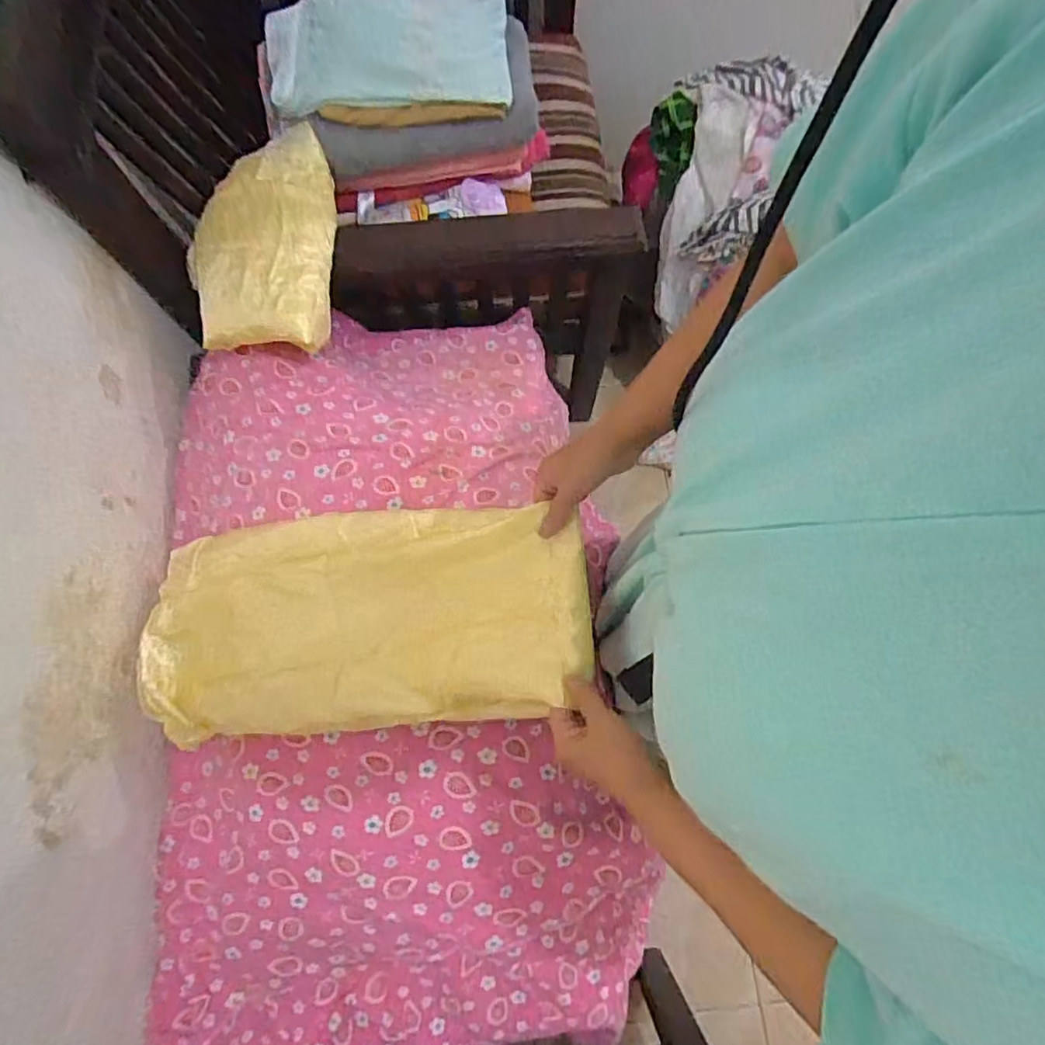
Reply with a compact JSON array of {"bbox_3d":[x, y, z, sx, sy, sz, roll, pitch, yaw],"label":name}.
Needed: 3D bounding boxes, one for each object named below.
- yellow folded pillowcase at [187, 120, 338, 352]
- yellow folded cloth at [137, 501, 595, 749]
[{"bbox_3d":[-0.320,-0.359,0.761,0.171,0.048,0.281,-1,76,0],"label":"yellow folded pillowcase"},{"bbox_3d":[-0.163,0.092,0.596,0.456,0.042,0.209,-6,75,15],"label":"yellow folded cloth"}]

